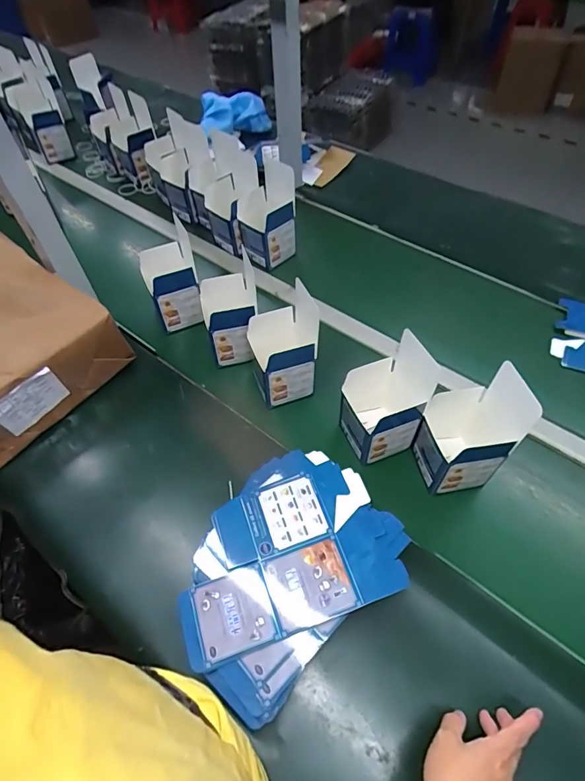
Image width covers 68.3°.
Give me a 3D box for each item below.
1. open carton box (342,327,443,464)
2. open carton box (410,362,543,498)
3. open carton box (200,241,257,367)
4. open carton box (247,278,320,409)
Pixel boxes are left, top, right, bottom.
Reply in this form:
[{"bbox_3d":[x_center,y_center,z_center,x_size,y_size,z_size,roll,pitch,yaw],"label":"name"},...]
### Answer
[{"bbox_3d":[0.142,0.013,0.605,0.132,0.151,0.089,-20,54,-10],"label":"open carton box"},{"bbox_3d":[0.225,0.061,0.573,0.098,0.158,0.092,-9,53,-3],"label":"open carton box"},{"bbox_3d":[-0.103,-0.123,0.734,0.089,0.140,0.107,-14,53,-6],"label":"open carton box"},{"bbox_3d":[-0.013,-0.059,0.686,0.099,0.128,0.099,-14,53,-6],"label":"open carton box"}]

